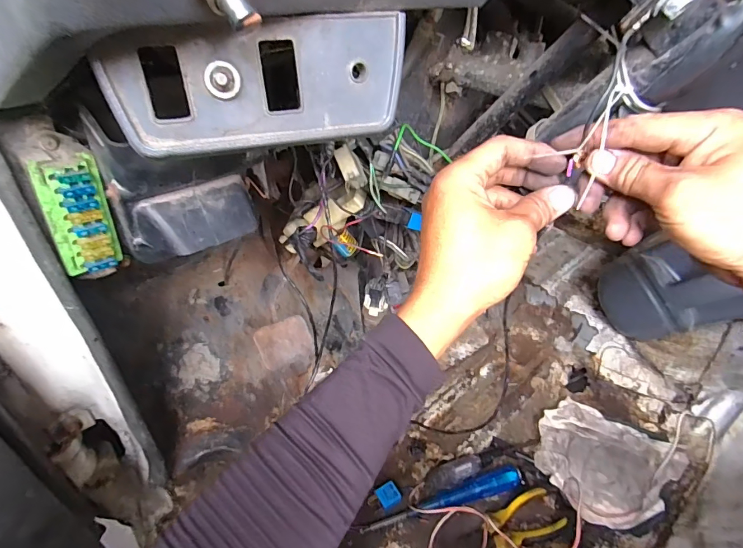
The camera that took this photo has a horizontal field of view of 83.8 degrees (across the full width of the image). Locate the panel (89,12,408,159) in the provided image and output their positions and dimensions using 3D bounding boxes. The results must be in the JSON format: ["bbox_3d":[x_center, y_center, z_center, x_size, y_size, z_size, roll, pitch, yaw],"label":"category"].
[{"bbox_3d":[-0.047,-0.088,0.193,0.131,0.051,0.012,-14,40,-19],"label":"panel"}]

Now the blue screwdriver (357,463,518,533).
[{"bbox_3d":[0.085,0.261,0.480,0.193,0.021,0.025,-10,39,-14],"label":"blue screwdriver"}]

